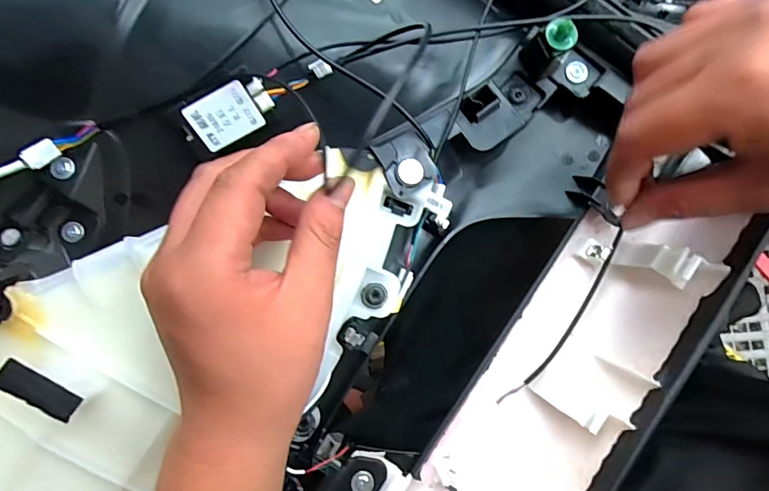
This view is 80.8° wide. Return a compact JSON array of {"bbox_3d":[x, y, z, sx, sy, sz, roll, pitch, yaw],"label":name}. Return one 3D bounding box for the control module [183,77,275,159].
[{"bbox_3d":[-0.097,-0.079,0.278,0.056,0.010,0.036,-29,126,4],"label":"control module"}]

